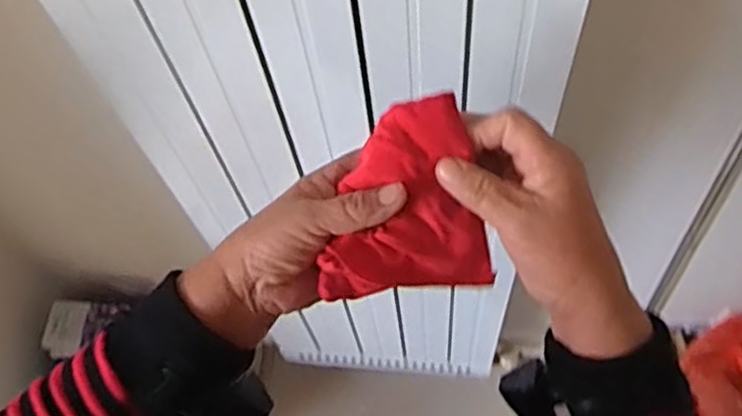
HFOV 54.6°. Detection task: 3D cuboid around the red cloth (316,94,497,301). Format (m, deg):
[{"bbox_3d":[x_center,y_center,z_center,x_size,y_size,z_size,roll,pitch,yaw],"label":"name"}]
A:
[{"bbox_3d":[0.018,-0.006,0.451,0.104,0.030,0.119,-8,105,-3],"label":"red cloth"}]

